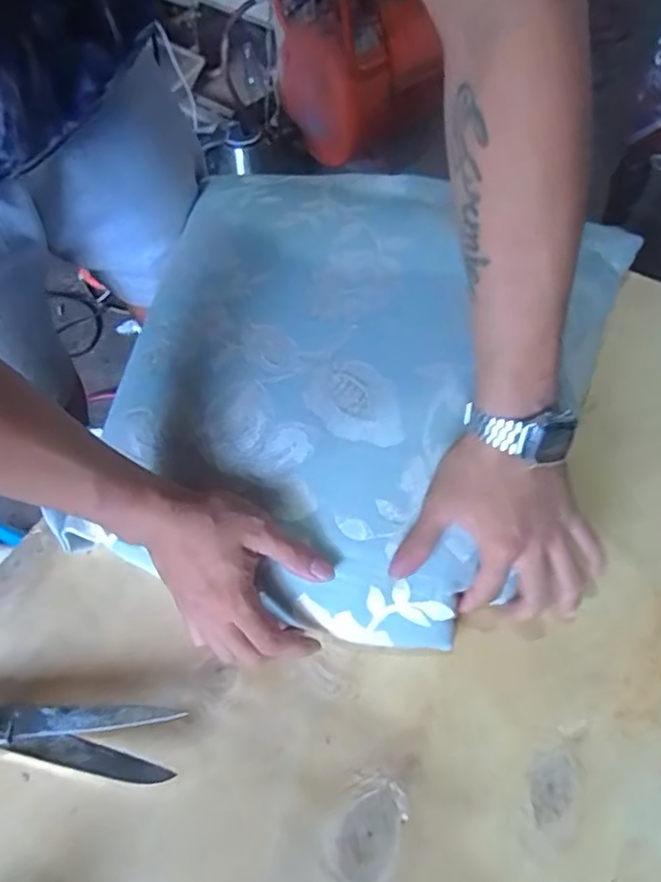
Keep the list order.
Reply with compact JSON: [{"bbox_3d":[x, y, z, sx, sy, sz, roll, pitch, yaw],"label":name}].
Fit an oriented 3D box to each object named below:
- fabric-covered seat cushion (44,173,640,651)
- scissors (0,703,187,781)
[{"bbox_3d":[-0.007,-0.067,0.500,0.365,0.078,0.398,15,60,14],"label":"fabric-covered seat cushion"},{"bbox_3d":[-0.221,0.201,0.406,0.233,0.022,0.098,-4,57,2],"label":"scissors"}]

